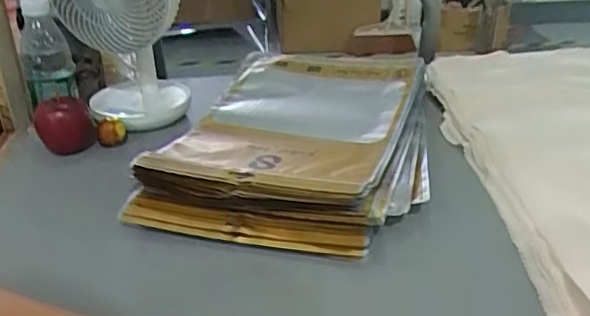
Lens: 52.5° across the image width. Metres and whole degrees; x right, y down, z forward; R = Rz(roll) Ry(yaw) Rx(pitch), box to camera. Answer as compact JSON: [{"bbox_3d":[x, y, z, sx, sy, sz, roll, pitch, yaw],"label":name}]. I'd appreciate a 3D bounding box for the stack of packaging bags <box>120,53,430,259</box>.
[{"bbox_3d":[0.010,-0.036,0.722,0.283,0.052,0.434,5,29,12],"label":"stack of packaging bags"}]

